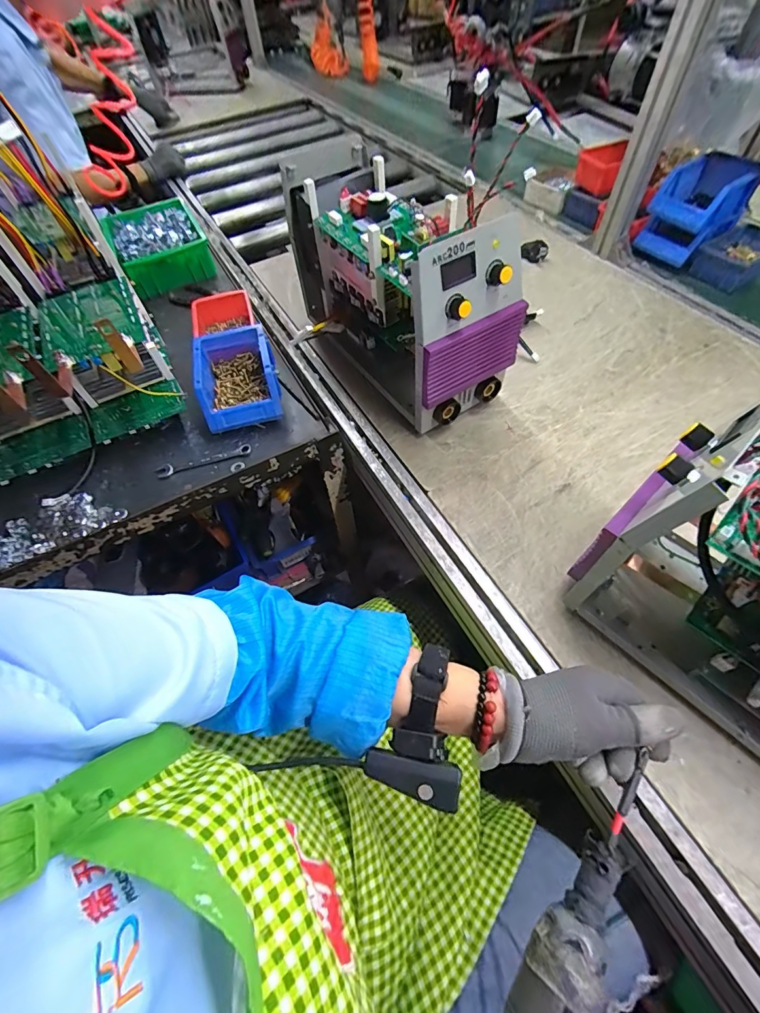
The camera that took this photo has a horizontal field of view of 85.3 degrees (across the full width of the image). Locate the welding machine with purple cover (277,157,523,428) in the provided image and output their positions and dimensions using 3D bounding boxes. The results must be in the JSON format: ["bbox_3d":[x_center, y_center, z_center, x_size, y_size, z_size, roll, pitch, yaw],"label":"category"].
[{"bbox_3d":[0.008,-0.311,0.586,0.138,0.236,0.368,-31,60,-16],"label":"welding machine with purple cover"}]

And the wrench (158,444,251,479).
[{"bbox_3d":[-0.245,-0.064,0.578,0.128,0.007,0.019,-16,58,-7],"label":"wrench"}]

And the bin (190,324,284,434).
[{"bbox_3d":[-0.208,-0.189,0.614,0.109,0.073,0.154,-15,57,-6],"label":"bin"}]

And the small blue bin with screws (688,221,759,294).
[{"bbox_3d":[0.658,-0.454,0.751,0.155,0.048,0.102,-33,61,-17],"label":"small blue bin with screws"}]

